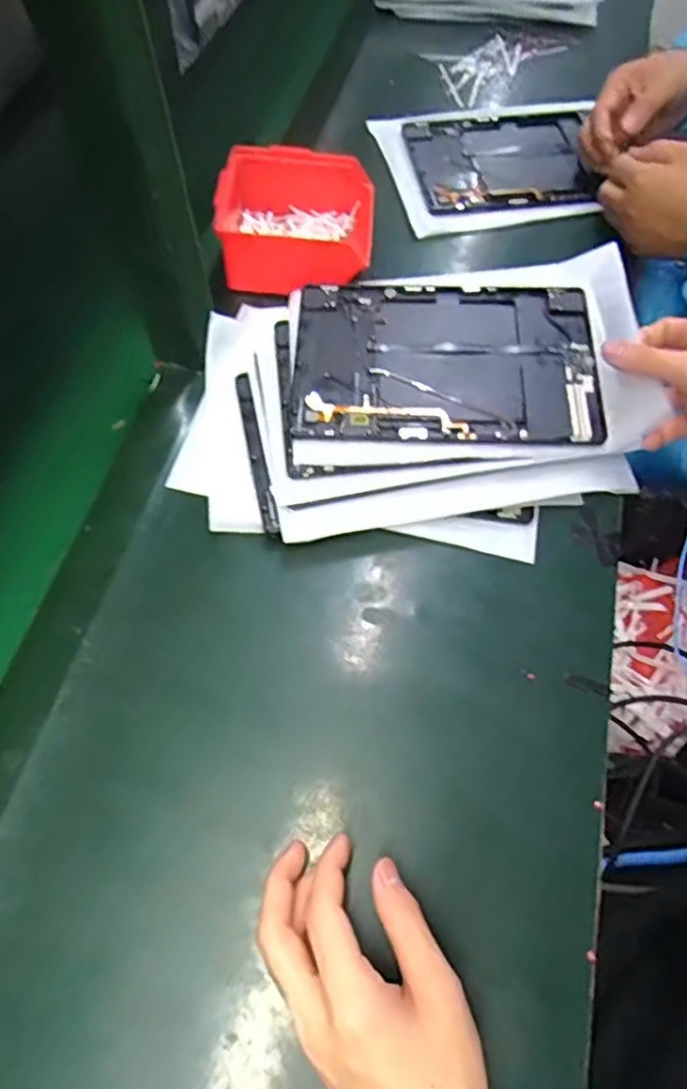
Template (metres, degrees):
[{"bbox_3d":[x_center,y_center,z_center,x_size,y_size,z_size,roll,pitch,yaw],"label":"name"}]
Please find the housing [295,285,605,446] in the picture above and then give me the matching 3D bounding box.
[{"bbox_3d":[0.081,-0.148,0.521,0.233,0.013,0.155,1,62,2],"label":"housing"}]

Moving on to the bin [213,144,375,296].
[{"bbox_3d":[-0.046,-0.295,0.600,0.139,0.061,0.131,6,62,2],"label":"bin"}]

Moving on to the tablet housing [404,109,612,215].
[{"bbox_3d":[0.173,-0.423,0.705,0.198,0.013,0.170,-10,63,0],"label":"tablet housing"}]

